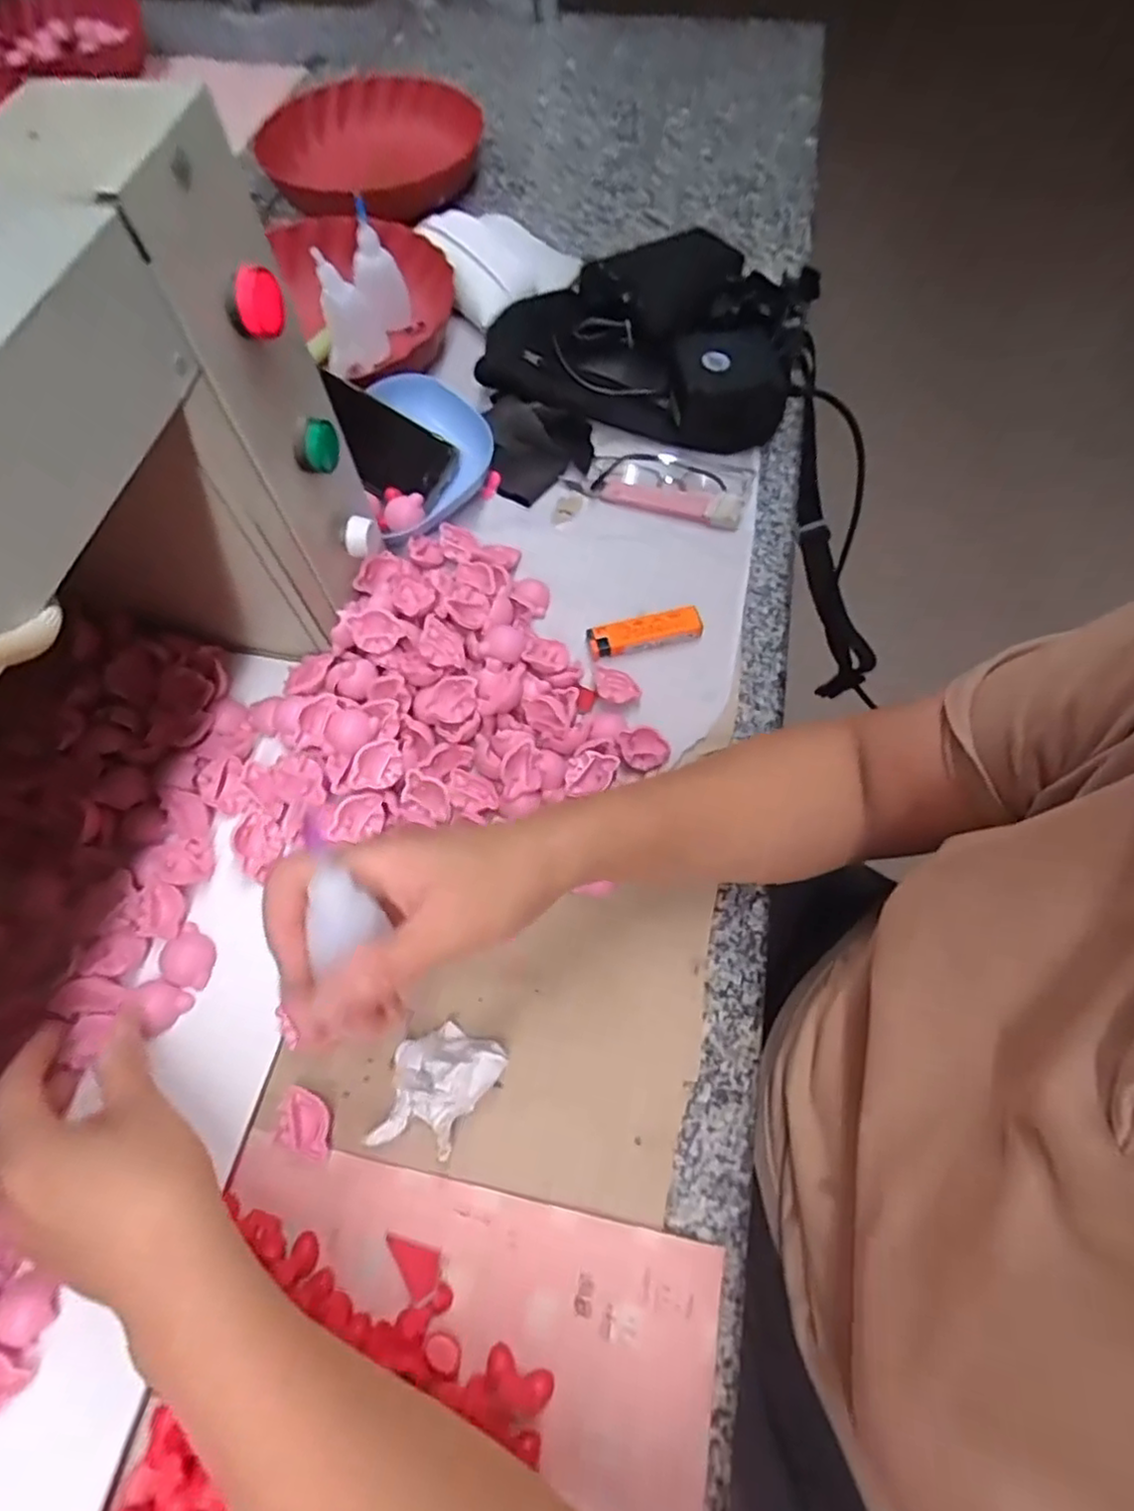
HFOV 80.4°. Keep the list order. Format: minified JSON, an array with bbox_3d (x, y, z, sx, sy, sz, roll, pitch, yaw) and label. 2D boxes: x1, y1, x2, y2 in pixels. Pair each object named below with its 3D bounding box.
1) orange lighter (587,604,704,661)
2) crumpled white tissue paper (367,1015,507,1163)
[{"bbox_3d":[0.055,-0.088,0.478,0.081,0.016,0.023,-11,65,-4],"label":"orange lighter"},{"bbox_3d":[-0.067,0.175,0.351,0.053,0.019,0.063,19,67,10],"label":"crumpled white tissue paper"}]

